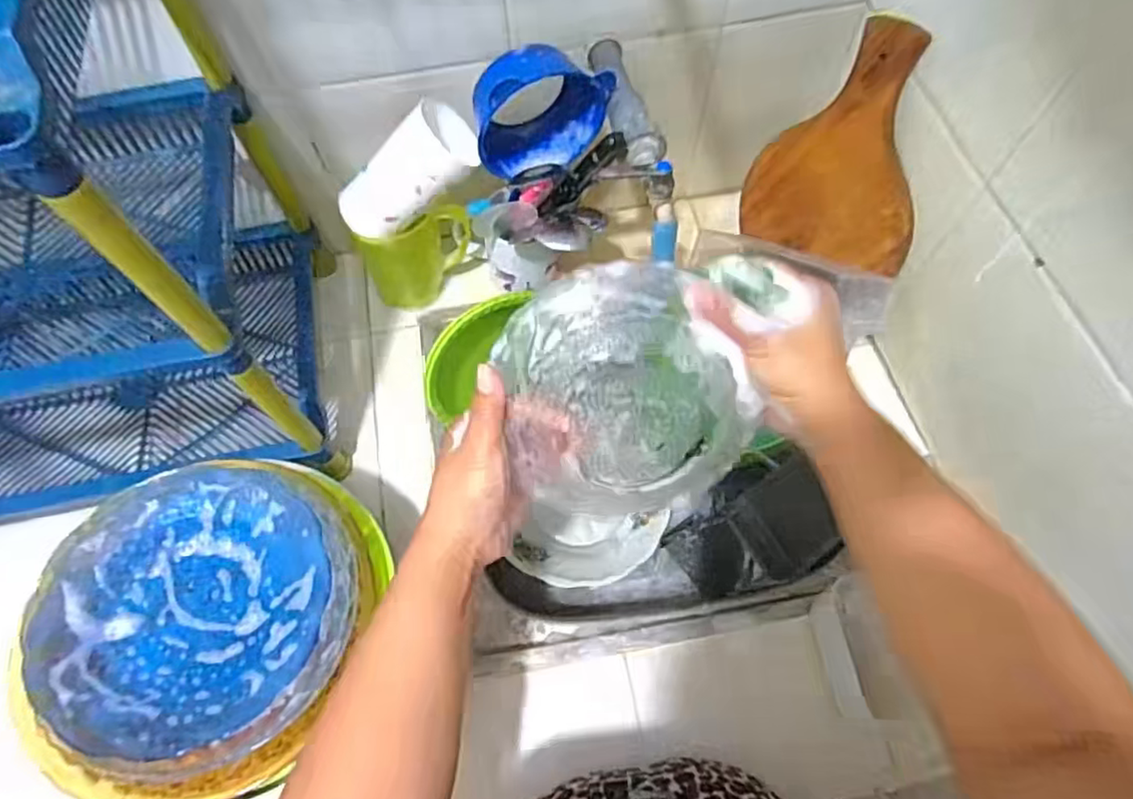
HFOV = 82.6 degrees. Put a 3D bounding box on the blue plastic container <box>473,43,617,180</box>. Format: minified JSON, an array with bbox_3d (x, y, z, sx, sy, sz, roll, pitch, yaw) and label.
[{"bbox_3d":[-0.025,-0.249,0.564,0.116,0.110,0.051,-25,67,-11],"label":"blue plastic container"}]

